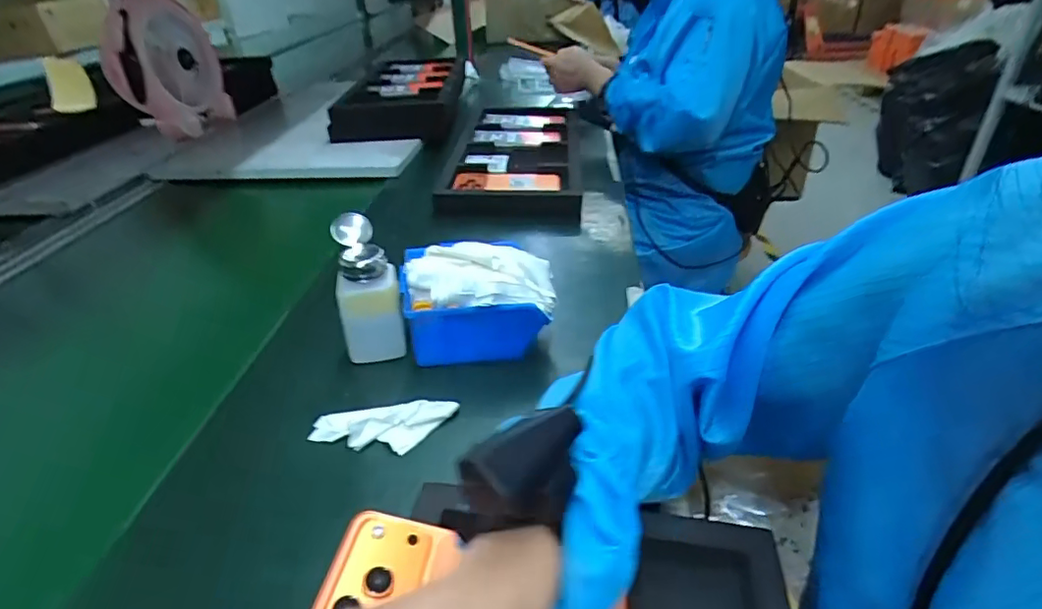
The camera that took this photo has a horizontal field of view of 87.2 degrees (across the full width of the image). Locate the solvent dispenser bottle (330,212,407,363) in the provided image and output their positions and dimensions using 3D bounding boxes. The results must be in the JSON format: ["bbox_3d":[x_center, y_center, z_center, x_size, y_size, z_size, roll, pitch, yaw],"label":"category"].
[{"bbox_3d":[-0.140,-0.013,0.494,0.054,0.122,0.061,-14,34,-15],"label":"solvent dispenser bottle"}]

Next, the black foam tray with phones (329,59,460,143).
[{"bbox_3d":[-0.237,-0.411,1.077,0.220,0.074,0.317,-2,35,1],"label":"black foam tray with phones"}]

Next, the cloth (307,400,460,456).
[{"bbox_3d":[-0.110,0.098,0.440,0.112,0.015,0.044,-5,33,-2],"label":"cloth"}]

